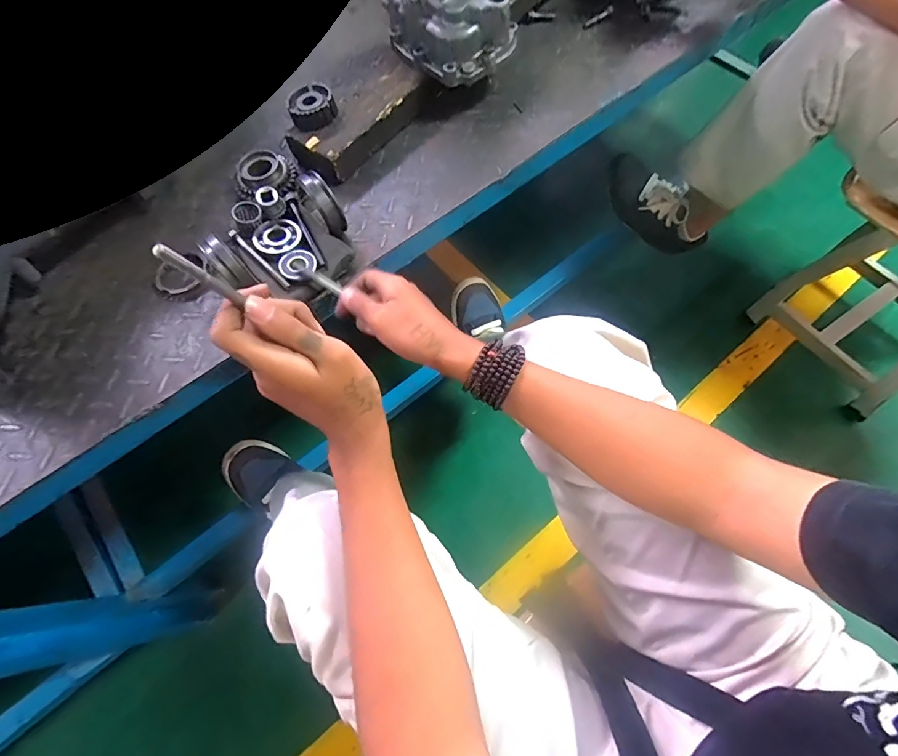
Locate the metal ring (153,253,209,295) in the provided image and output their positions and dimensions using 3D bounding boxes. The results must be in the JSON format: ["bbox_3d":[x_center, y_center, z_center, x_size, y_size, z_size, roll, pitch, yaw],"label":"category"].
[{"bbox_3d":[-0.303,-0.118,0.490,0.059,0.005,0.050,-30,69,-9],"label":"metal ring"}]

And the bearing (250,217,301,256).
[{"bbox_3d":[-0.190,-0.157,0.477,0.050,0.009,0.051,-1,67,3],"label":"bearing"}]

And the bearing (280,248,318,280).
[{"bbox_3d":[-0.163,-0.123,0.464,0.037,0.010,0.038,-1,67,3],"label":"bearing"}]

